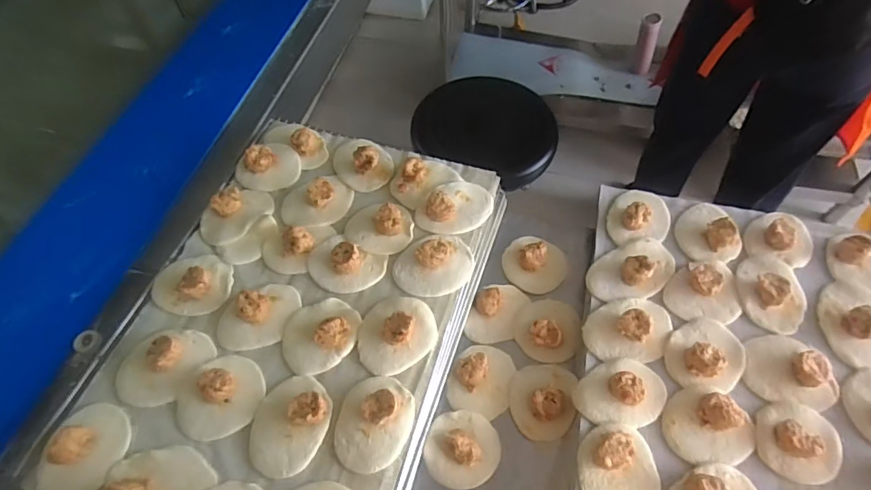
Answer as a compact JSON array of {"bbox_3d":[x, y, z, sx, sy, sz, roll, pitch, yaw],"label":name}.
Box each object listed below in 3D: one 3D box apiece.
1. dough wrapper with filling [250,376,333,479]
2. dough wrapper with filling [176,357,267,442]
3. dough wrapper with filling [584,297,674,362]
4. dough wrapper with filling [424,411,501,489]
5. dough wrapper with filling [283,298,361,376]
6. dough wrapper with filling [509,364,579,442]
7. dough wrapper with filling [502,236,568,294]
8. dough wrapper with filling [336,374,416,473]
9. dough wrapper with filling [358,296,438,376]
[{"bbox_3d":[-0.169,0.205,0.568,0.087,0.032,0.112,10,60,8],"label":"dough wrapper with filling"},{"bbox_3d":[-0.258,0.175,0.582,0.095,0.041,0.098,26,63,16],"label":"dough wrapper with filling"},{"bbox_3d":[0.250,0.104,0.631,0.112,0.024,0.080,-1,59,2],"label":"dough wrapper with filling"},{"bbox_3d":[0.033,0.247,0.603,0.088,0.039,0.088,-1,59,1],"label":"dough wrapper with filling"},{"bbox_3d":[-0.144,0.107,0.615,0.099,0.029,0.084,-26,62,-13],"label":"dough wrapper with filling"},{"bbox_3d":[0.139,0.200,0.634,0.082,0.030,0.088,-1,59,1],"label":"dough wrapper with filling"},{"bbox_3d":[0.149,0.023,0.735,0.095,0.038,0.088,15,61,11],"label":"dough wrapper with filling"},{"bbox_3d":[-0.070,0.200,0.561,0.082,0.033,0.102,9,60,7],"label":"dough wrapper with filling"},{"bbox_3d":[-0.052,0.101,0.607,0.098,0.035,0.093,-1,59,1],"label":"dough wrapper with filling"}]

